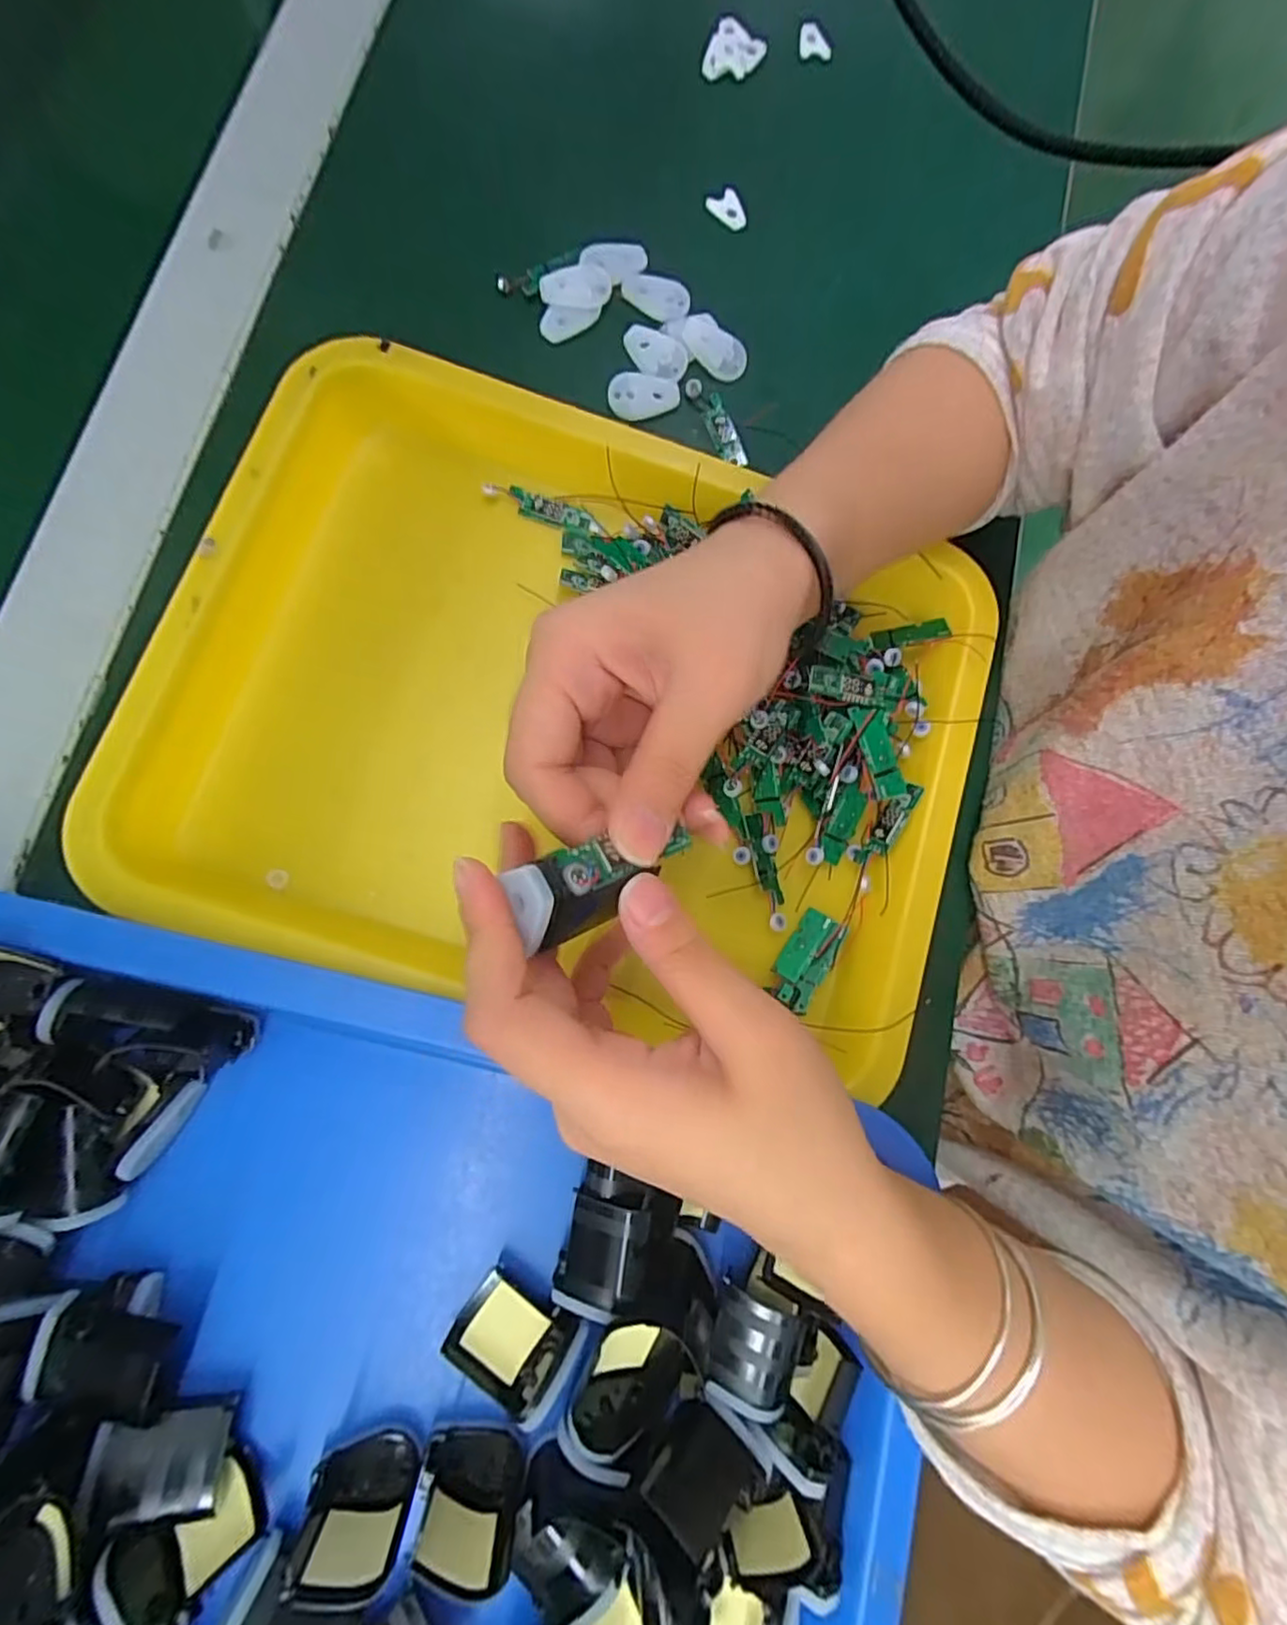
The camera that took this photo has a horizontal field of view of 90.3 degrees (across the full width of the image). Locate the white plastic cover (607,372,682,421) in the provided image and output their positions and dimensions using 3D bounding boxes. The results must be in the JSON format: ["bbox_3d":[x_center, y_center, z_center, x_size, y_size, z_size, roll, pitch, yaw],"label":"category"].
[{"bbox_3d":[0.000,-0.212,0.322,0.036,0.007,0.020,-12,81,-8],"label":"white plastic cover"}]

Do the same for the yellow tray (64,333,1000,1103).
[{"bbox_3d":[-0.026,-0.046,0.266,0.326,0.048,0.250,17,78,-2],"label":"yellow tray"}]

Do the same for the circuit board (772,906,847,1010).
[{"bbox_3d":[0.072,0.063,0.279,0.020,0.006,0.041,33,78,1],"label":"circuit board"}]

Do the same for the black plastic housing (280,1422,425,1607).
[{"bbox_3d":[-0.098,0.234,0.214,0.036,0.039,0.022,4,79,-5],"label":"black plastic housing"}]

